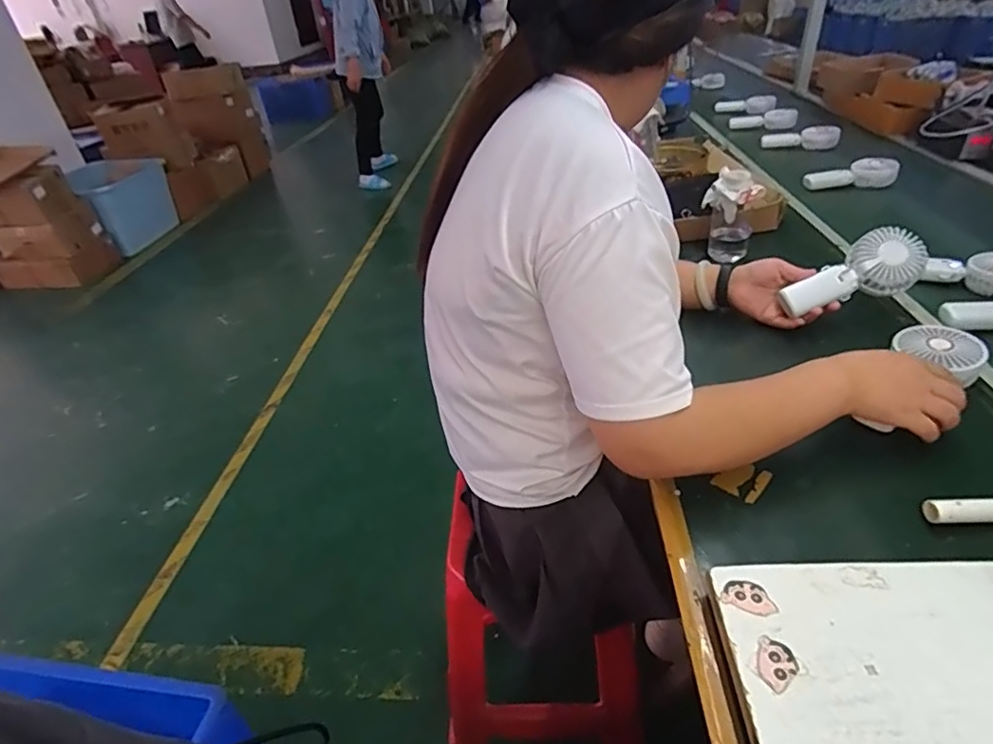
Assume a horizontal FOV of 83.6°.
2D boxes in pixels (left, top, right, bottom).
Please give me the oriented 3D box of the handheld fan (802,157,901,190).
[{"bbox_3d":[0.799,-0.445,1.249,0.177,0.046,0.085,-11,35,-6],"label":"handheld fan"}]

